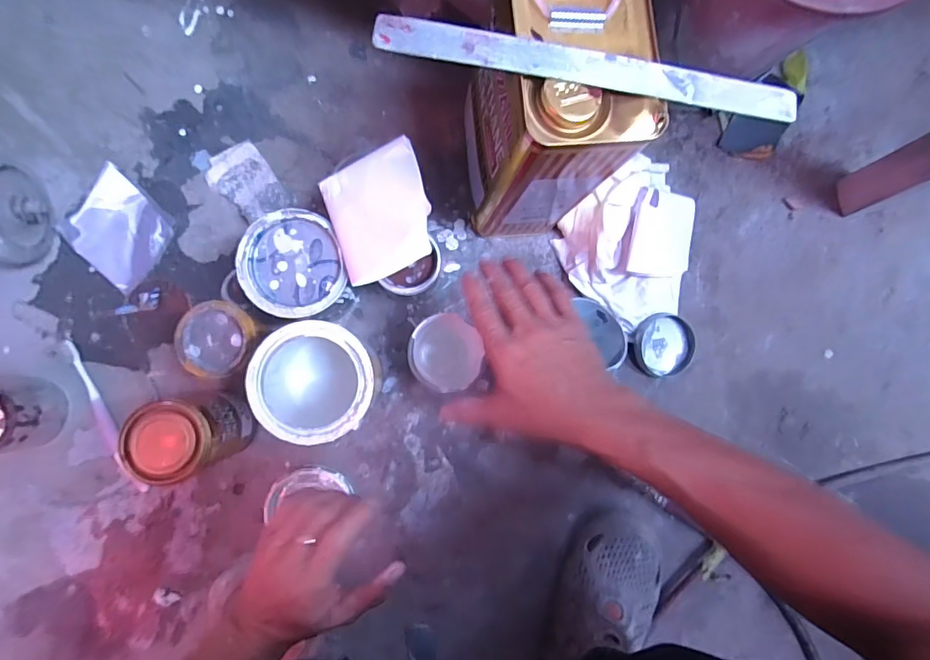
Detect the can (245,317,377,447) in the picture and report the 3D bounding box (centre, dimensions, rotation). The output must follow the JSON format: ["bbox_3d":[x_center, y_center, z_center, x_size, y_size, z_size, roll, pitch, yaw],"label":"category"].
[{"bbox_3d":[-0.150,0.052,0.474,0.115,0.132,0.110,0,86,-7],"label":"can"}]

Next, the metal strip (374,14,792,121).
[{"bbox_3d":[0.092,-0.184,0.328,0.302,0.006,0.026,6,82,-8],"label":"metal strip"}]

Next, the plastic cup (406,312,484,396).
[{"bbox_3d":[-0.024,0.026,0.501,0.070,0.108,0.070,0,86,-7],"label":"plastic cup"}]

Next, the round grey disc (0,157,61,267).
[{"bbox_3d":[-0.447,-0.115,0.458,0.033,0.104,0.097,9,85,-6],"label":"round grey disc"}]

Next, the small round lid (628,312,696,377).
[{"bbox_3d":[0.244,0.019,0.577,0.085,0.021,0.076,-9,87,-7],"label":"small round lid"}]

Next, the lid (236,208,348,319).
[{"bbox_3d":[-0.160,-0.061,0.431,0.090,0.012,0.098,0,86,-7],"label":"lid"}]

